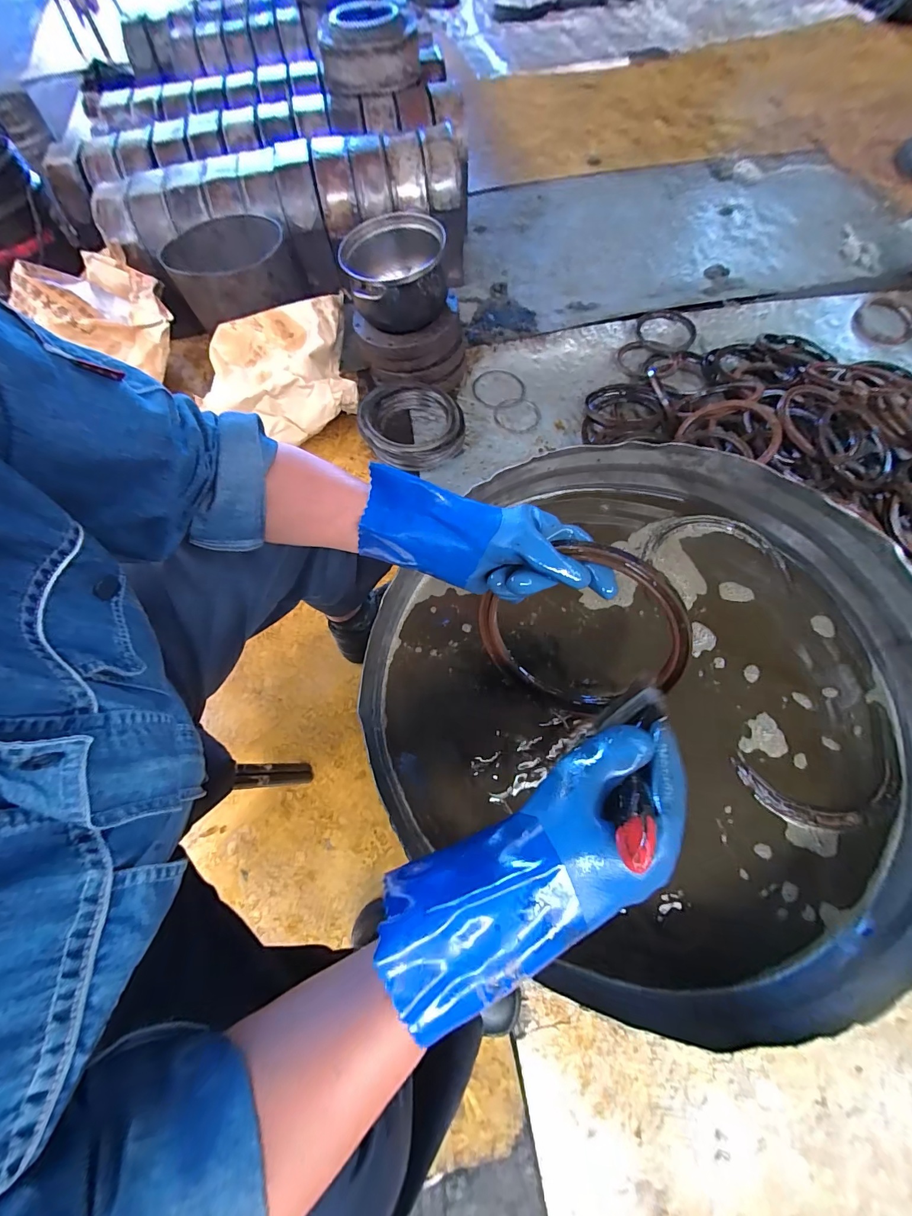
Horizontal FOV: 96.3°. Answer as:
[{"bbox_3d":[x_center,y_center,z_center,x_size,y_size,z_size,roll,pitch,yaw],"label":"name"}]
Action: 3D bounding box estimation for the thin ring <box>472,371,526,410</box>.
[{"bbox_3d":[0.103,-0.532,0.994,0.123,0.009,0.124,-3,73,9],"label":"thin ring"}]

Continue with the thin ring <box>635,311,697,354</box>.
[{"bbox_3d":[0.531,-0.700,1.027,0.141,0.019,0.146,-2,70,5],"label":"thin ring"}]

